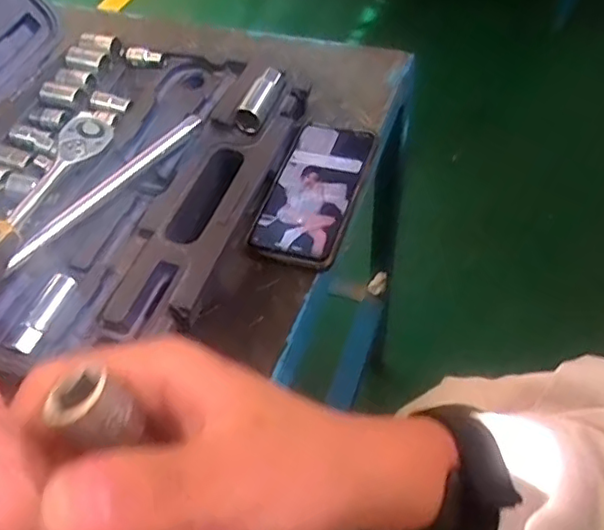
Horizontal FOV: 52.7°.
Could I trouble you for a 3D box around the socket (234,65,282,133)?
[{"bbox_3d":[-0.038,-0.156,0.566,0.028,0.023,0.066,17,68,14],"label":"socket"}]

